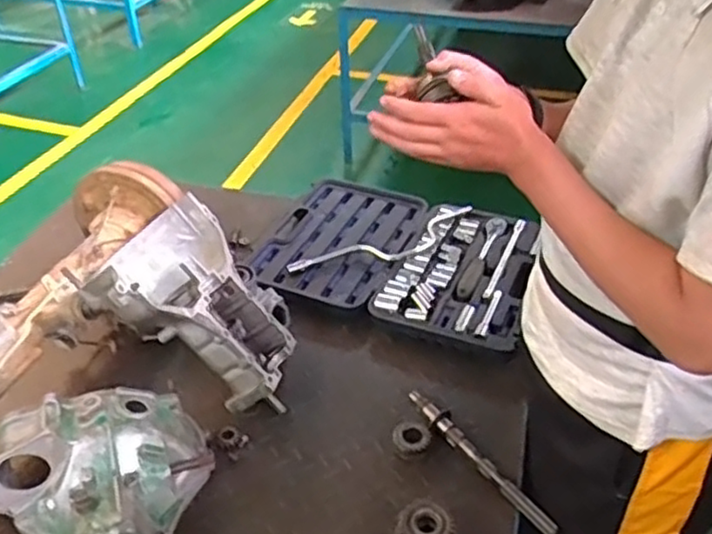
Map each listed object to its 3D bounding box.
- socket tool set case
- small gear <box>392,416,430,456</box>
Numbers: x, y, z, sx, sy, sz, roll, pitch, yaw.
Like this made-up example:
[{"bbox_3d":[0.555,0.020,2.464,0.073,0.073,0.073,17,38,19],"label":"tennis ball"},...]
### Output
[{"bbox_3d":[0.086,-0.027,1.388,0.569,0.060,0.438,16,40,21],"label":"socket tool set case"},{"bbox_3d":[0.085,0.259,1.052,0.055,0.016,0.063,3,38,5],"label":"small gear"}]

